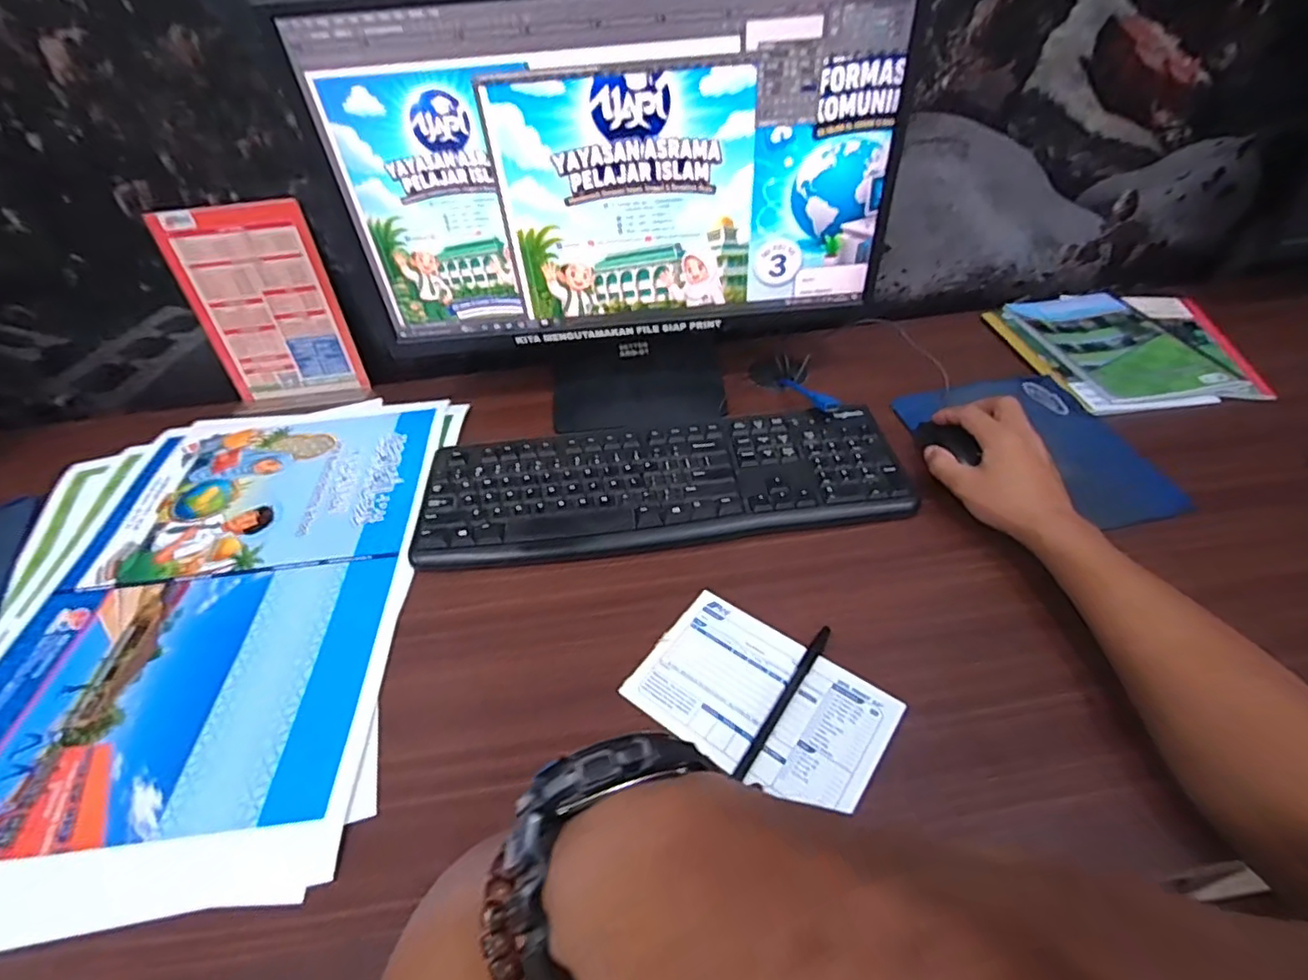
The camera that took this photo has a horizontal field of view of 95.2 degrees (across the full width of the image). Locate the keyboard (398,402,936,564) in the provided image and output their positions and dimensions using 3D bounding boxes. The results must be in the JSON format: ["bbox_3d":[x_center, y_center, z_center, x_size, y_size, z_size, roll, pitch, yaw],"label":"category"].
[{"bbox_3d":[0.005,-0.006,0.552,0.428,0.021,0.142,-6,44,-2],"label":"keyboard"}]

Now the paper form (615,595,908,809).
[{"bbox_3d":[0.073,0.143,0.409,0.162,0.005,0.102,26,52,28],"label":"paper form"}]

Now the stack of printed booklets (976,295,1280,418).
[{"bbox_3d":[0.530,-0.166,0.671,0.230,0.018,0.221,-5,44,0],"label":"stack of printed booklets"}]

